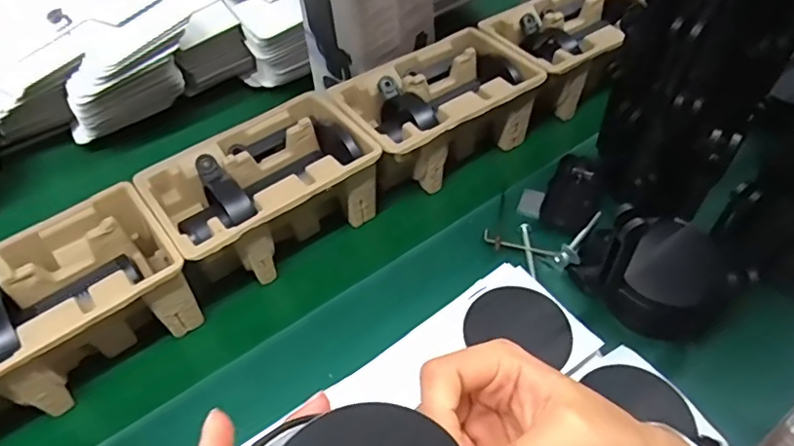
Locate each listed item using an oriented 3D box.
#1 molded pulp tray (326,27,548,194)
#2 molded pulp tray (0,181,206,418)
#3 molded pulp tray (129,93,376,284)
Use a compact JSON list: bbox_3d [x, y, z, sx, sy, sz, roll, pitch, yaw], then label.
[{"bbox_3d":[0.047,-0.137,0.679,0.227,0.098,0.151,-25,53,-19],"label":"molded pulp tray"},{"bbox_3d":[-0.322,0.082,0.523,0.224,0.099,0.141,-32,55,-24],"label":"molded pulp tray"},{"bbox_3d":[-0.145,-0.035,0.606,0.219,0.097,0.147,-30,54,-22],"label":"molded pulp tray"}]

